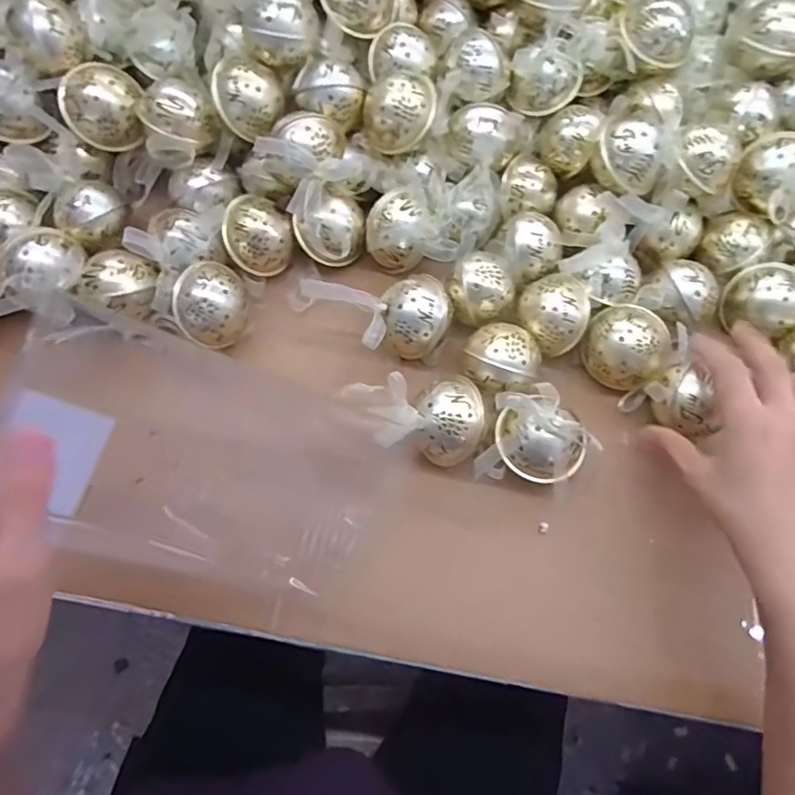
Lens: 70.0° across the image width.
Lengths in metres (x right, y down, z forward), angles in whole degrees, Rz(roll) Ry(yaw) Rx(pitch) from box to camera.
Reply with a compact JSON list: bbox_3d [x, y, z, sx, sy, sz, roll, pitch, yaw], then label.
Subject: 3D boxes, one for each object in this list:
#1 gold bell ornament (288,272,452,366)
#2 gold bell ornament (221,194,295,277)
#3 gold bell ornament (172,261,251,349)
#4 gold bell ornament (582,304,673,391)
[{"bbox_3d":[-0.012,-0.054,0.404,0.108,0.066,0.048,-12,68,-8],"label":"gold bell ornament"},{"bbox_3d":[-0.108,-0.125,0.441,0.051,0.045,0.052,-13,68,-9],"label":"gold bell ornament"},{"bbox_3d":[-0.135,-0.068,0.415,0.051,0.050,0.058,-22,70,-13],"label":"gold bell ornament"},{"bbox_3d":[0.165,-0.036,0.414,0.058,0.048,0.046,42,70,14],"label":"gold bell ornament"}]

